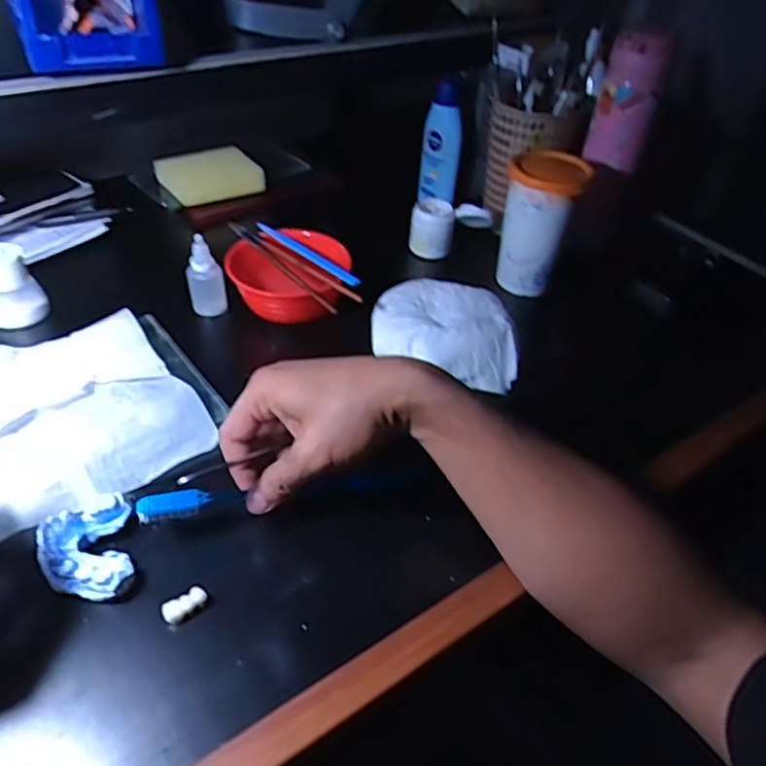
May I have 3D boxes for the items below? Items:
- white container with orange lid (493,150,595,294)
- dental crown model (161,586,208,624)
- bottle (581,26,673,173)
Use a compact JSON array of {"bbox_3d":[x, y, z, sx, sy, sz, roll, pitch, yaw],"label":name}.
[{"bbox_3d":[0.153,-0.157,0.614,0.073,0.126,0.072,15,44,10],"label":"white container with orange lid"},{"bbox_3d":[-0.118,0.134,0.368,0.025,0.009,0.013,-25,51,-29],"label":"dental crown model"},{"bbox_3d":[0.240,-0.280,0.607,0.050,0.129,0.044,15,44,10],"label":"bottle"}]

